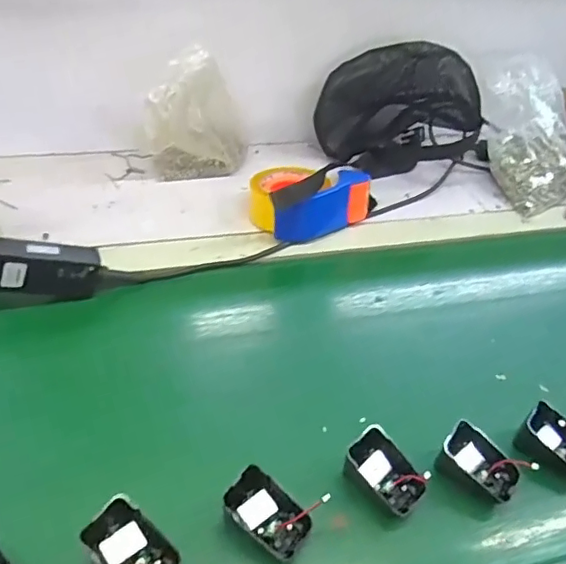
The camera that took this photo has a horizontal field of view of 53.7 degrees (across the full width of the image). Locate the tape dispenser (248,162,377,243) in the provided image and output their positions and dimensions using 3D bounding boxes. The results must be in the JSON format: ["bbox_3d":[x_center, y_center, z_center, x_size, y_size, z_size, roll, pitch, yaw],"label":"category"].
[{"bbox_3d":[0.037,-0.121,0.744,0.157,0.072,0.107,-15,48,-24],"label":"tape dispenser"}]

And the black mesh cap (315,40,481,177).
[{"bbox_3d":[0.174,-0.261,0.858,0.187,0.176,0.158,-23,51,-29],"label":"black mesh cap"}]

